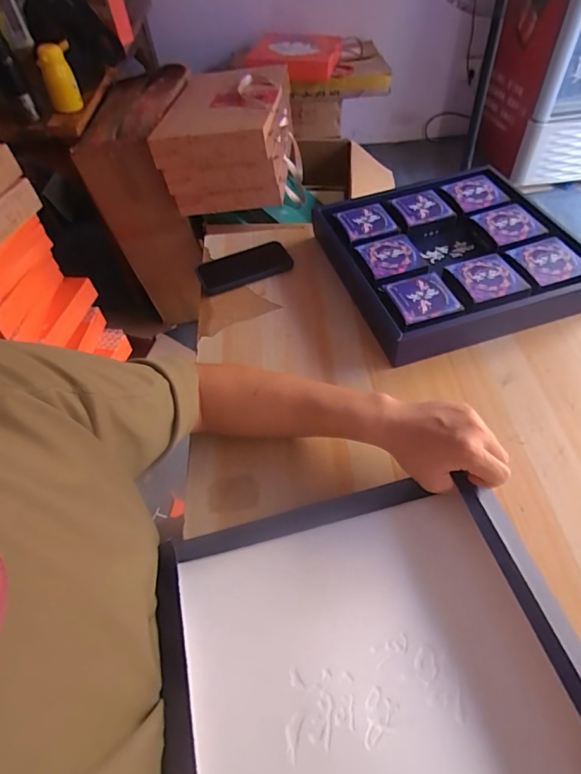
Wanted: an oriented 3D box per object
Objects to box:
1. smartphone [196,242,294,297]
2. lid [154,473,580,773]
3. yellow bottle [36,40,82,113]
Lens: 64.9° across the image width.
[{"bbox_3d":[-0.076,-0.201,0.774,0.160,0.015,0.068,-20,67,-13],"label":"smartphone"},{"bbox_3d":[0.069,0.262,0.393,0.352,0.049,0.338,-12,53,-7],"label":"lid"},{"bbox_3d":[-0.589,-0.786,1.178,0.084,0.164,0.060,-12,53,-6],"label":"yellow bottle"}]

